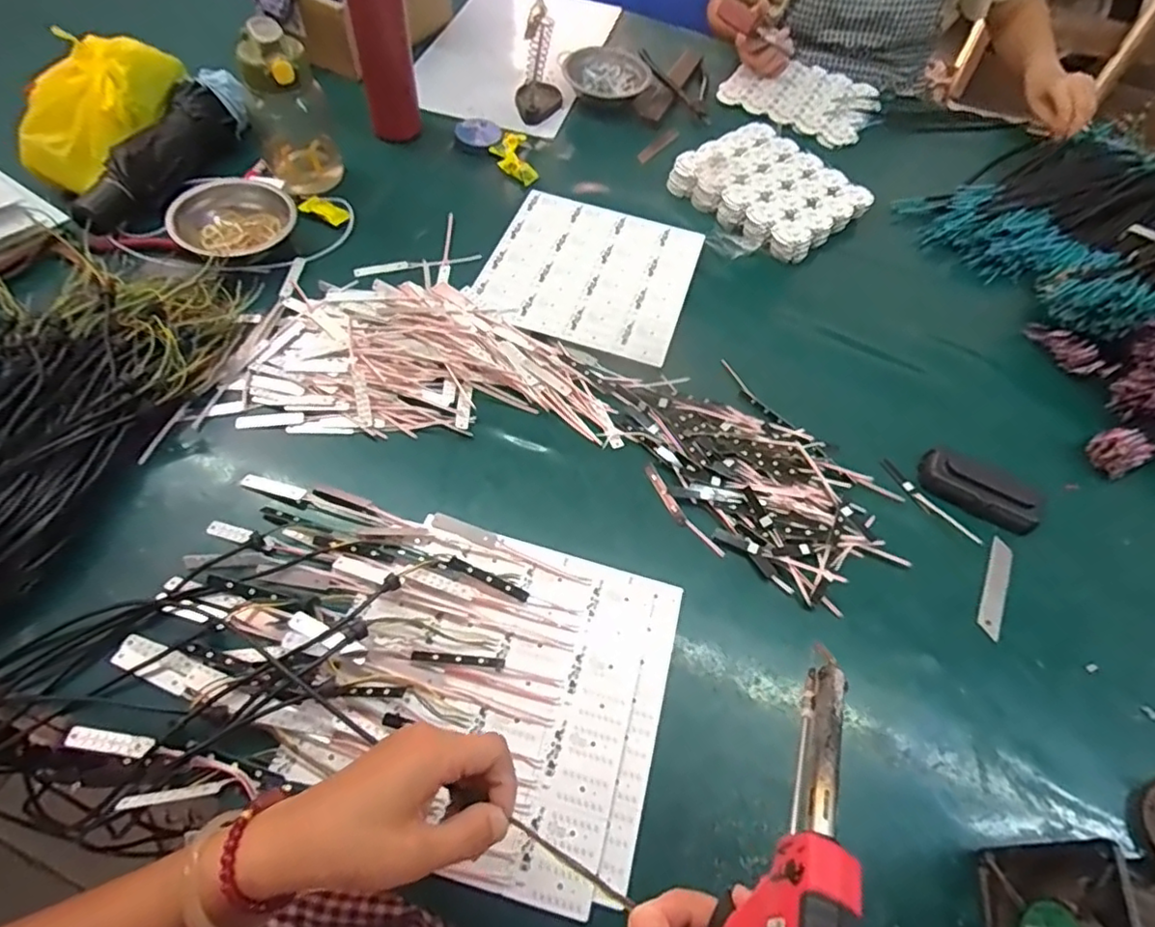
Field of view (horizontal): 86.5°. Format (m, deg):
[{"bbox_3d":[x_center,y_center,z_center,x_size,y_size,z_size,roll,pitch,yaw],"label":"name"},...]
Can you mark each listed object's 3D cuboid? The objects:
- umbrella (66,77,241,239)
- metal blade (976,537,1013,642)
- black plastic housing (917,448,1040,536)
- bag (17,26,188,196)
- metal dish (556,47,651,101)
[{"bbox_3d":[-0.506,-0.361,0.731,0.057,0.049,0.234,20,60,7],"label":"umbrella"},{"bbox_3d":[0.373,0.110,0.547,0.020,0.004,0.100,29,61,12],"label":"metal blade"},{"bbox_3d":[0.382,0.027,0.586,0.106,0.024,0.044,30,62,12],"label":"black plastic housing"},{"bbox_3d":[-0.570,-0.422,0.737,0.117,0.097,0.192,12,59,2],"label":"bag"},{"bbox_3d":[0.039,-0.583,0.915,0.123,0.033,0.117,2,59,-4],"label":"metal dish"}]

